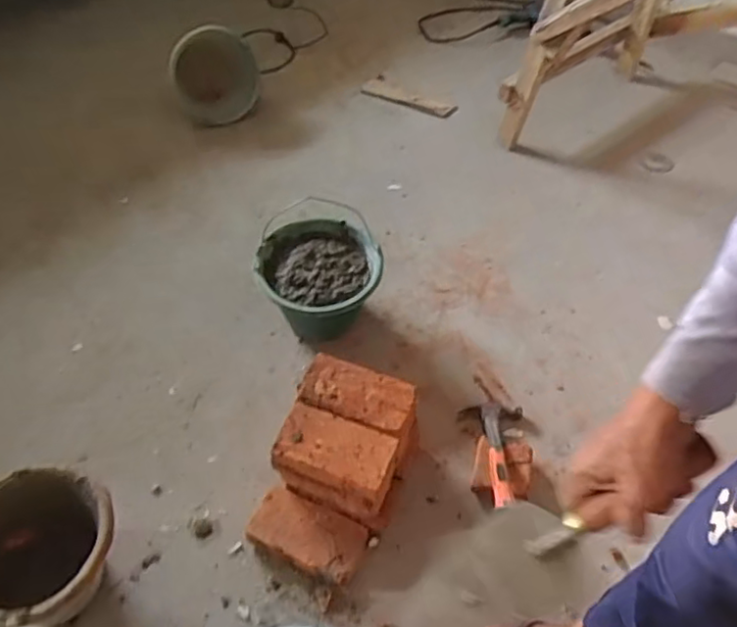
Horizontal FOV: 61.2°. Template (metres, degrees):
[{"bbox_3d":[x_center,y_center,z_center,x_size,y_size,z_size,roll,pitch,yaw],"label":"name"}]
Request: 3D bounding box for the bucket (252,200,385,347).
[{"bbox_3d":[-0.101,-0.076,1.350,0.244,0.195,0.248,-1,51,1],"label":"bucket"}]

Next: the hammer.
[{"bbox_3d":[0.235,0.252,1.155,0.123,0.028,0.322,6,24,5],"label":"hammer"}]

